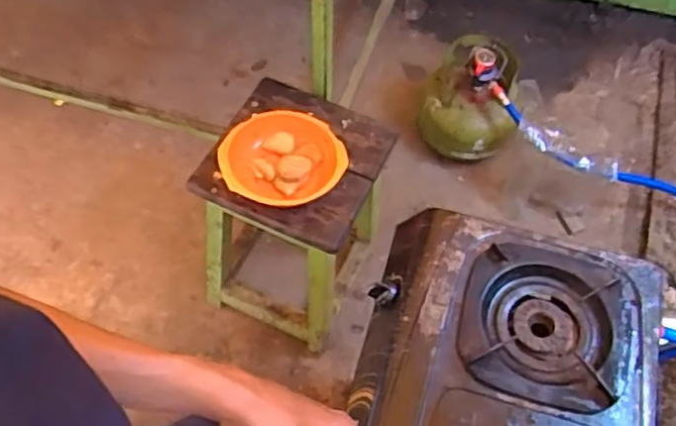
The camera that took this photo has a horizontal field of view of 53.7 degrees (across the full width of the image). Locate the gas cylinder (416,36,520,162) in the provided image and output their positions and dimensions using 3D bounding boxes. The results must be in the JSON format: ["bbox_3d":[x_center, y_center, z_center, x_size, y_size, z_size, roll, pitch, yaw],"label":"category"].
[{"bbox_3d":[0.333,-0.297,1.679,0.230,0.264,0.250,13,60,7],"label":"gas cylinder"}]

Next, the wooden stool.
[{"bbox_3d":[-0.082,0.003,1.361,0.286,0.465,0.309,23,61,11],"label":"wooden stool"}]

